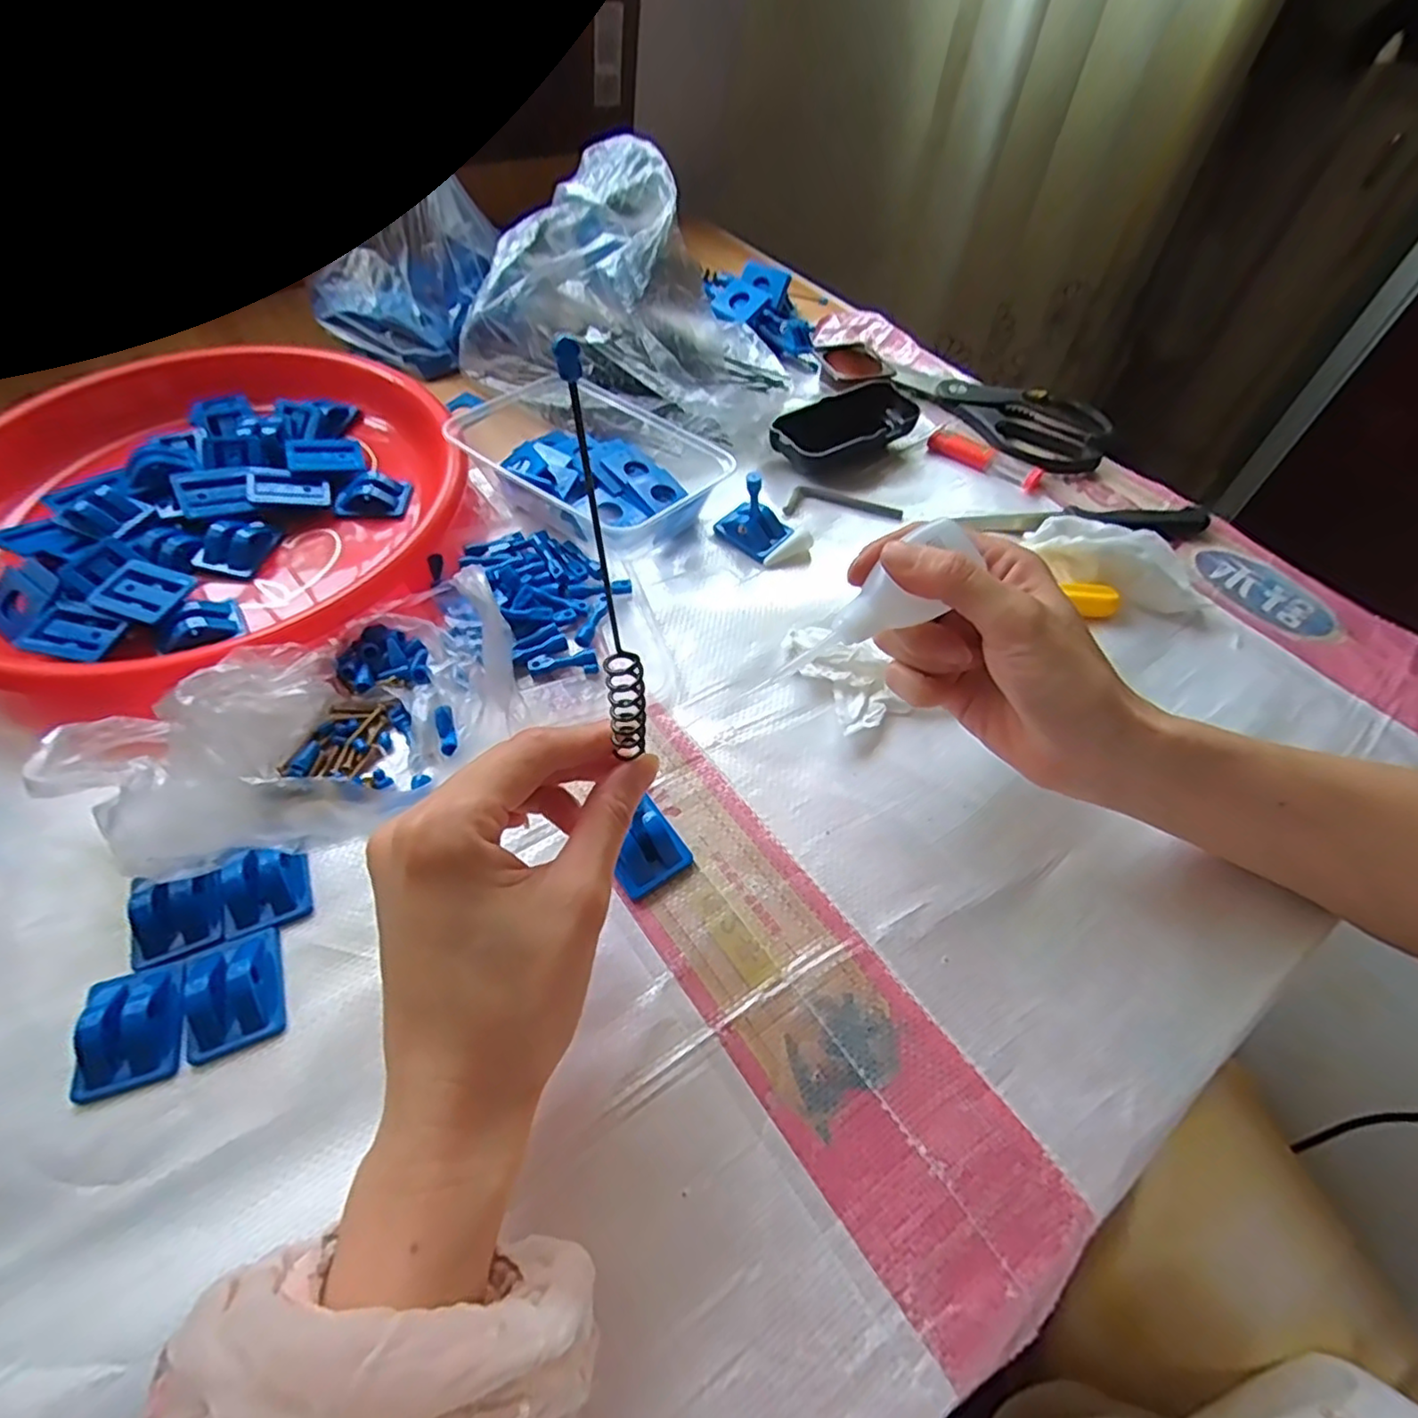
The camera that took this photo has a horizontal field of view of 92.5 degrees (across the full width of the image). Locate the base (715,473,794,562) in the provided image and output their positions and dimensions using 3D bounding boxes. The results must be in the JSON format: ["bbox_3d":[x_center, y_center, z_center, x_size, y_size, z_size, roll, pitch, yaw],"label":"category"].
[{"bbox_3d":[0.030,-0.124,0.426,0.032,0.045,0.043,-36,64,-24],"label":"base"}]

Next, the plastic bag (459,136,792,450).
[{"bbox_3d":[-0.053,-0.292,0.484,0.226,0.128,0.135,26,58,15],"label":"plastic bag"}]

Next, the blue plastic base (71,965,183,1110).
[{"bbox_3d":[-0.223,0.122,0.261,0.037,0.013,0.044,-14,57,-12],"label":"blue plastic base"}]

